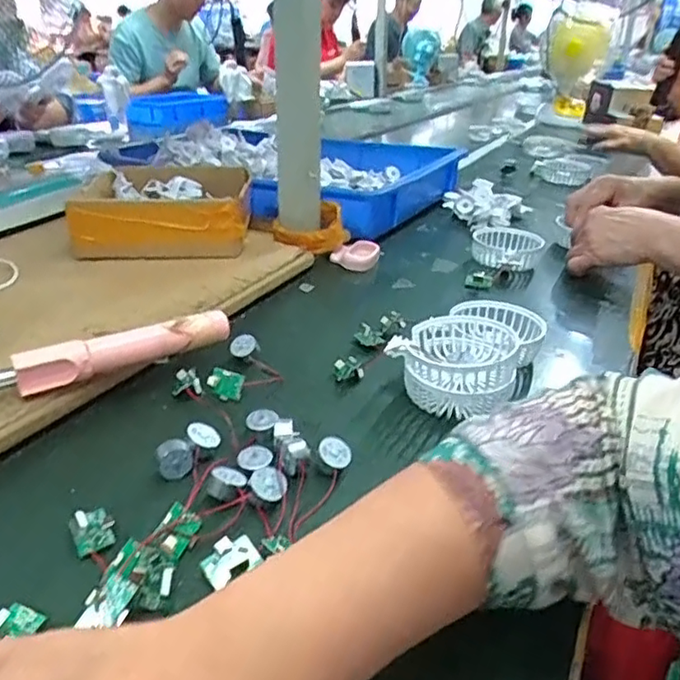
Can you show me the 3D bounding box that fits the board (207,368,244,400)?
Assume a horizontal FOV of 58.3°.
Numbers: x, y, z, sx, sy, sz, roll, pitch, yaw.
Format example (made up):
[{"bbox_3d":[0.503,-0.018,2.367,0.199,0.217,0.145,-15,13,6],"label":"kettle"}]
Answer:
[{"bbox_3d":[-0.095,0.037,0.506,0.032,0.024,0.004,13,5,19],"label":"board"}]

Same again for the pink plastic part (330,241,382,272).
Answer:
[{"bbox_3d":[0.020,-0.109,0.781,0.059,0.026,0.050,9,29,6],"label":"pink plastic part"}]

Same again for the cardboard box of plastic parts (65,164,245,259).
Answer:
[{"bbox_3d":[-0.219,-0.158,0.764,0.202,0.080,0.163,4,30,-5],"label":"cardboard box of plastic parts"}]

